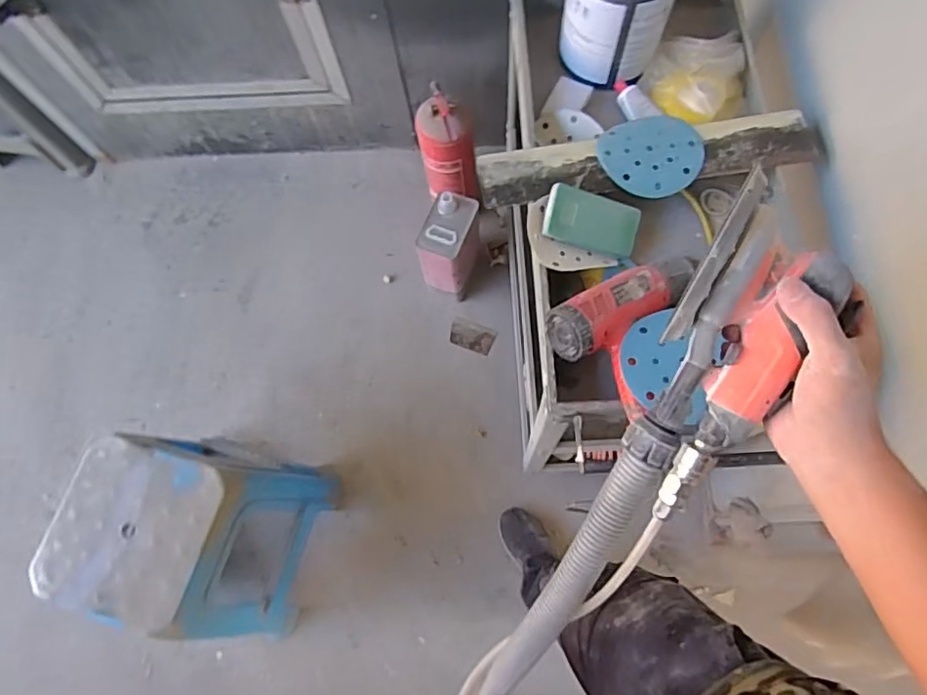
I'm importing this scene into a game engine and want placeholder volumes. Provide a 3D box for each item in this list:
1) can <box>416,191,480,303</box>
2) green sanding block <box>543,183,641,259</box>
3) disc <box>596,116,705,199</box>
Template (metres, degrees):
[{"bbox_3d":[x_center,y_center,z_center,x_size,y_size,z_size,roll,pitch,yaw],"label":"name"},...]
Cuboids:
[{"bbox_3d":[-0.037,-0.240,1.448,0.124,0.236,0.154,16,71,8],"label":"can"},{"bbox_3d":[0.179,-0.172,0.798,0.136,0.023,0.071,11,104,-21],"label":"green sanding block"},{"bbox_3d":[0.264,-0.272,0.823,0.140,0.017,0.126,15,75,8],"label":"disc"}]

